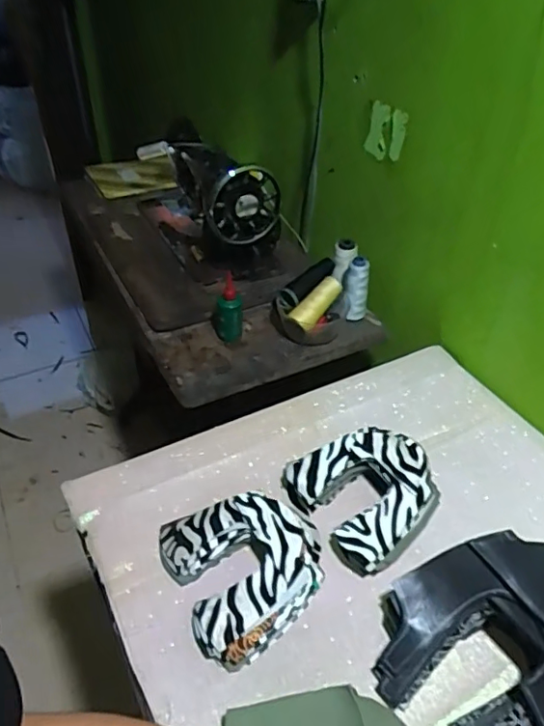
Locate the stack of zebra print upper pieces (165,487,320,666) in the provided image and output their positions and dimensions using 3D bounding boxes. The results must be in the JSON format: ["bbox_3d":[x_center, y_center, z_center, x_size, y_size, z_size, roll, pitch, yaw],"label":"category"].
[{"bbox_3d":[-0.026,0.217,0.613,0.163,0.044,0.172,-19,45,-21],"label":"stack of zebra print upper pieces"}]

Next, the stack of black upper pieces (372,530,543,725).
[{"bbox_3d":[0.207,0.261,0.515,0.196,0.111,0.205,-27,48,-28],"label":"stack of black upper pieces"}]

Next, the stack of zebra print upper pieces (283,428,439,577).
[{"bbox_3d":[0.116,0.150,0.678,0.148,0.064,0.164,-22,46,-24],"label":"stack of zebra print upper pieces"}]

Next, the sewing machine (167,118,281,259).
[{"bbox_3d":[-0.099,-0.330,1.096,0.136,0.216,0.333,-15,43,-19],"label":"sewing machine"}]

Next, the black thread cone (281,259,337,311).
[{"bbox_3d":[0.064,-0.140,0.963,0.125,0.035,0.046,-41,51,-7],"label":"black thread cone"}]

